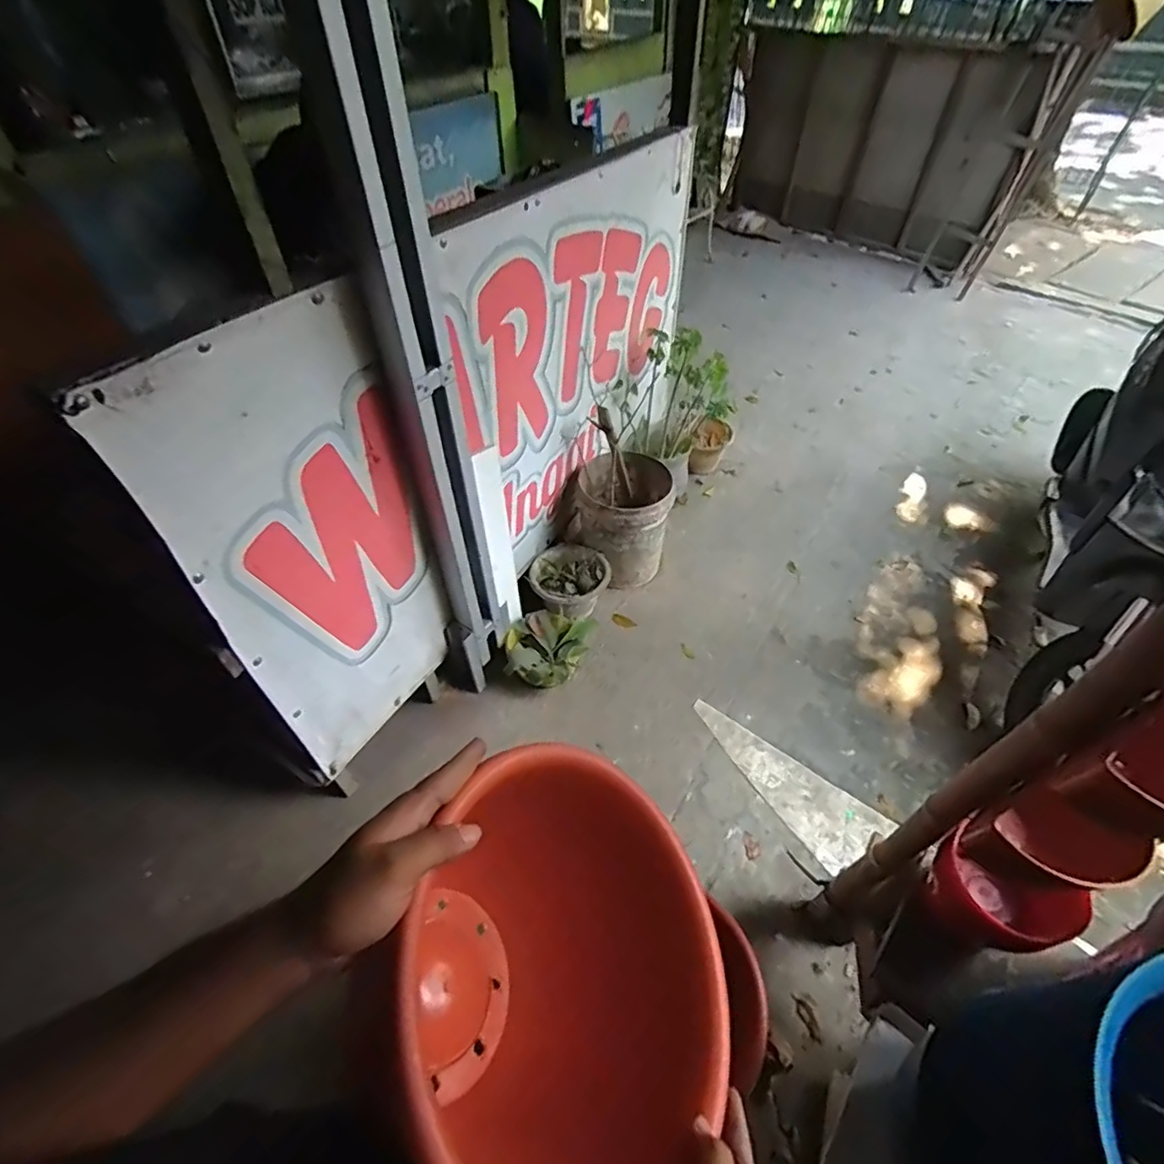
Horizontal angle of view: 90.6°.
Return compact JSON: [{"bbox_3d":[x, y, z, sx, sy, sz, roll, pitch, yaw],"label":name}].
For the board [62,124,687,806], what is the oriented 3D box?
[{"bbox_3d":[-0.139,-0.429,1.444,0.071,0.877,1.675,24,52,21],"label":"board"}]

